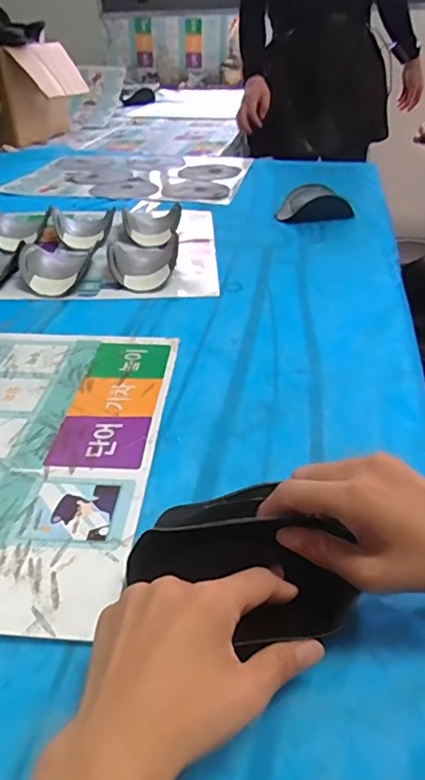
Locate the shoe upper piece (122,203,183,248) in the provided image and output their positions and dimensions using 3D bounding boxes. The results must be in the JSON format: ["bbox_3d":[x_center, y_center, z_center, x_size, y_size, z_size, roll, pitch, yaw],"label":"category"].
[{"bbox_3d":[-0.105,-0.281,0.938,0.101,0.040,0.083,-4,35,-4],"label":"shoe upper piece"}]

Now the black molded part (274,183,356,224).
[{"bbox_3d":[0.196,-0.361,1.041,0.141,0.038,0.135,4,35,8],"label":"black molded part"}]

